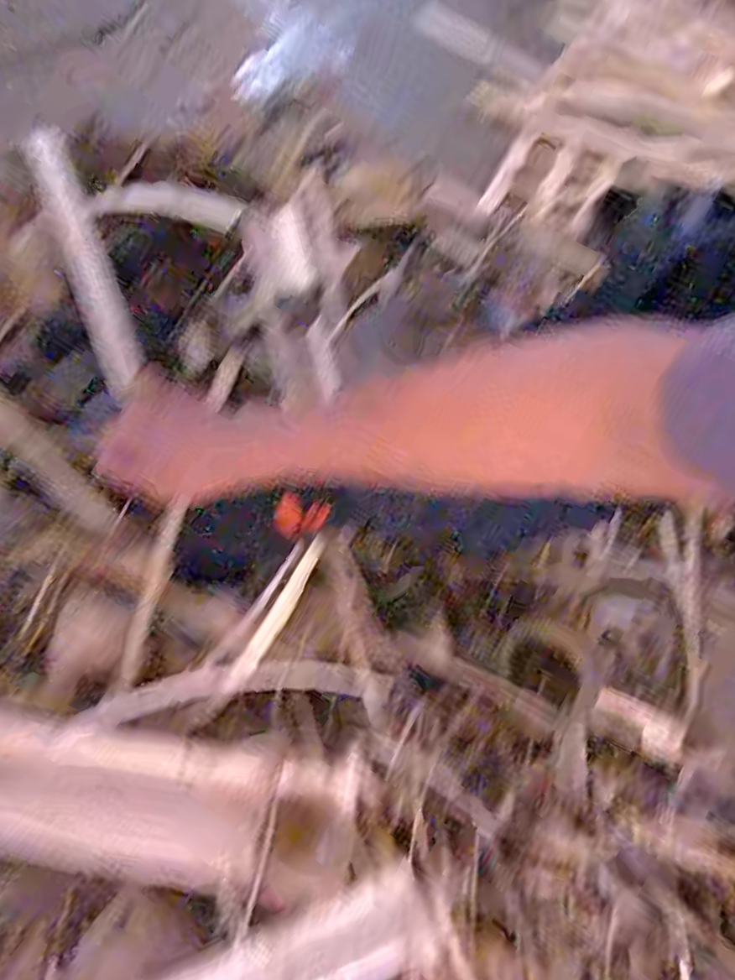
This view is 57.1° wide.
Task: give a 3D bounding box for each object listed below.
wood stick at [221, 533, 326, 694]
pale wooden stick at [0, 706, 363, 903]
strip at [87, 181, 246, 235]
[{"bbox_3d":[-0.067,0.094,0.521,0.018,0.010,0.138,25,66,14],"label":"wood stick"},{"bbox_3d":[-0.192,0.211,0.471,0.363,0.019,0.092,5,62,5],"label":"pale wooden stick"},{"bbox_3d":[-0.198,-0.284,0.671,0.142,0.010,0.060,-2,60,-20],"label":"strip"}]

